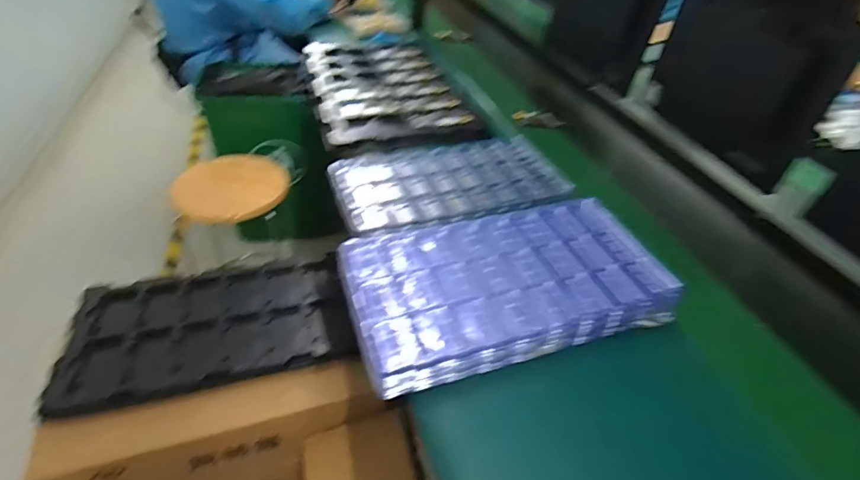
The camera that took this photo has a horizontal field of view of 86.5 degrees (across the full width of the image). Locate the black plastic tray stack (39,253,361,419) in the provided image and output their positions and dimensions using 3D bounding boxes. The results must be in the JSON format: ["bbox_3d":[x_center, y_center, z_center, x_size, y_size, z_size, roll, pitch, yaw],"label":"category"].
[{"bbox_3d":[-0.450,0.168,0.969,0.541,0.051,0.329,-9,43,-18],"label":"black plastic tray stack"}]

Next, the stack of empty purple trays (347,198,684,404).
[{"bbox_3d":[0.098,0.050,0.600,0.407,0.048,0.228,-8,42,-17],"label":"stack of empty purple trays"}]

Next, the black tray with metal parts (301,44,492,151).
[{"bbox_3d":[-0.117,-0.378,1.119,0.326,0.026,0.616,-7,42,-17],"label":"black tray with metal parts"}]

